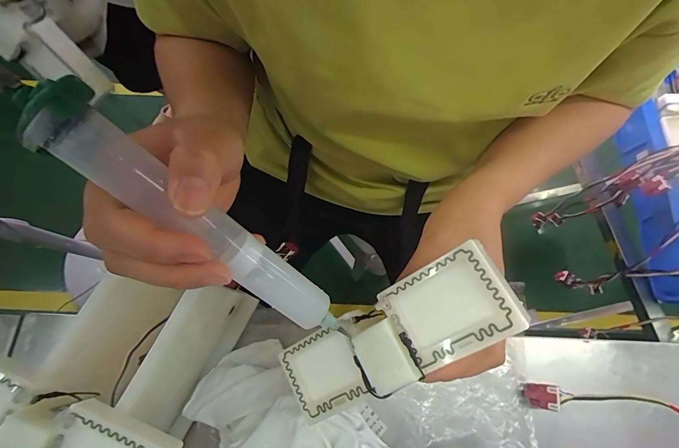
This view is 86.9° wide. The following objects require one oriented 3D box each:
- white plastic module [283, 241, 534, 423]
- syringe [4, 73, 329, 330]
[{"bbox_3d":[0.027,0.074,0.224,0.162,0.012,0.052,-36,75,23],"label":"white plastic module"},{"bbox_3d":[-0.061,0.005,0.174,0.165,0.034,0.025,44,75,-29],"label":"syringe"}]

